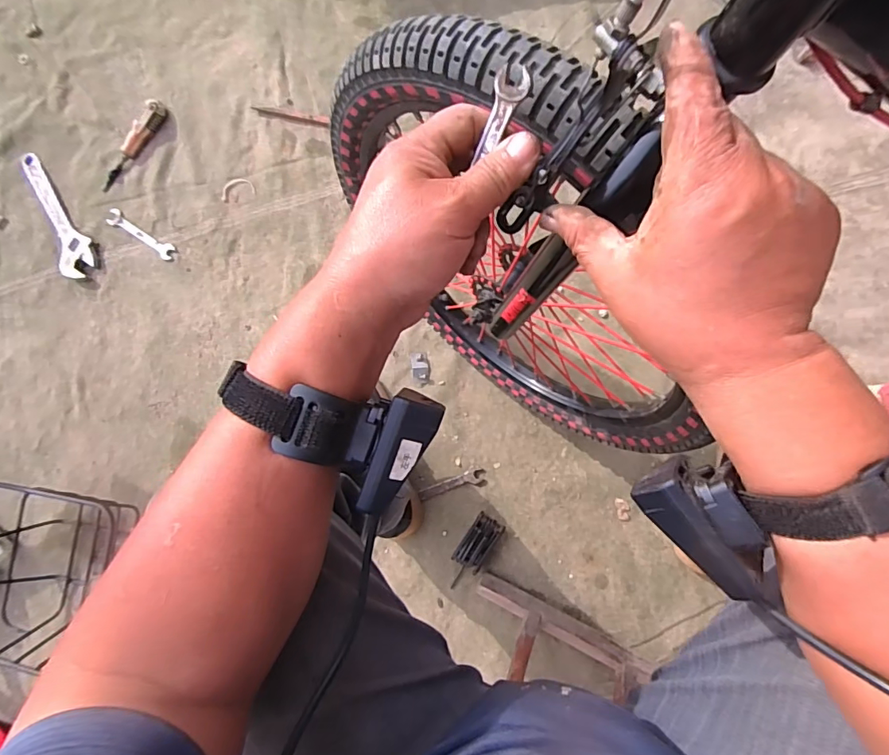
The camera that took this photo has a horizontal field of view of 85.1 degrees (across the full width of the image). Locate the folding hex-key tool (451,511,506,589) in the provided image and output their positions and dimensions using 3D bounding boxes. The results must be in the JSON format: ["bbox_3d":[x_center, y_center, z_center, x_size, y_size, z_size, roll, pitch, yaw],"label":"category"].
[{"bbox_3d":[0.043,0.268,0.742,0.045,0.025,0.119,33,91,10],"label":"folding hex-key tool"}]

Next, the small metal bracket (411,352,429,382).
[{"bbox_3d":[-0.040,-0.016,0.784,0.028,0.010,0.047,-7,85,8],"label":"small metal bracket"}]

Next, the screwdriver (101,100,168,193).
[{"bbox_3d":[-0.553,-0.408,0.847,0.024,0.028,0.182,41,93,9],"label":"screwdriver"}]

